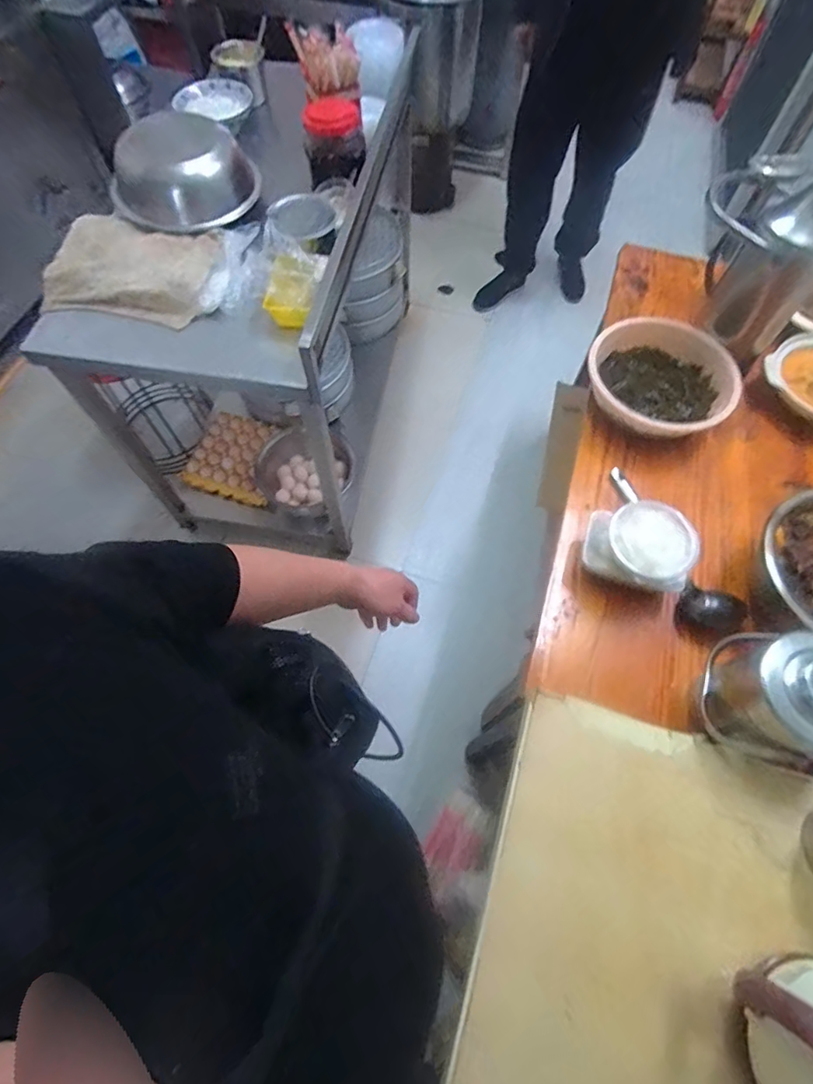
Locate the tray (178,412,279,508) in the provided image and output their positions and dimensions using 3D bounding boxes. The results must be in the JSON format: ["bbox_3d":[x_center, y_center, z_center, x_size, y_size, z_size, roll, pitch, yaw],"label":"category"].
[{"bbox_3d":[-0.542,-0.274,1.663,0.306,0.072,0.291,16,65,7],"label":"tray"}]

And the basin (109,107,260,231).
[{"bbox_3d":[-0.498,-0.822,1.132,0.308,0.136,0.268,-24,67,-11],"label":"basin"}]

